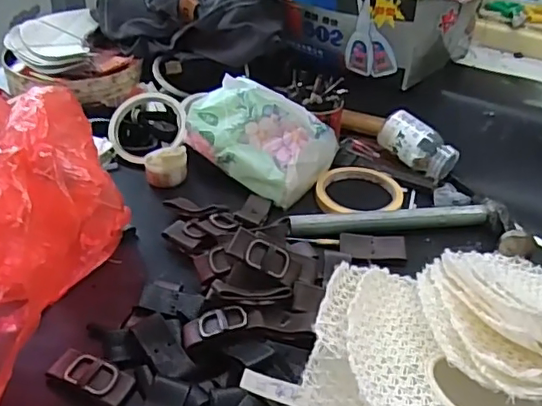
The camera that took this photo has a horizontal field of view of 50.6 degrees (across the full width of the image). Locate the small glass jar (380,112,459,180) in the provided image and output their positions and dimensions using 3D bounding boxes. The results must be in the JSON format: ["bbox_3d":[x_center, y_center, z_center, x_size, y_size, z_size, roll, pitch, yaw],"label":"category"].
[{"bbox_3d":[0.172,-0.065,0.667,0.090,0.048,0.046,37,6,13],"label":"small glass jar"}]

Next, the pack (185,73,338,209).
[{"bbox_3d":[-0.013,-0.081,0.627,0.147,0.084,0.085,24,41,27],"label":"pack"}]

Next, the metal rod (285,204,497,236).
[{"bbox_3d":[0.125,0.018,0.579,0.210,0.022,0.023,-3,36,-8],"label":"metal rod"}]

